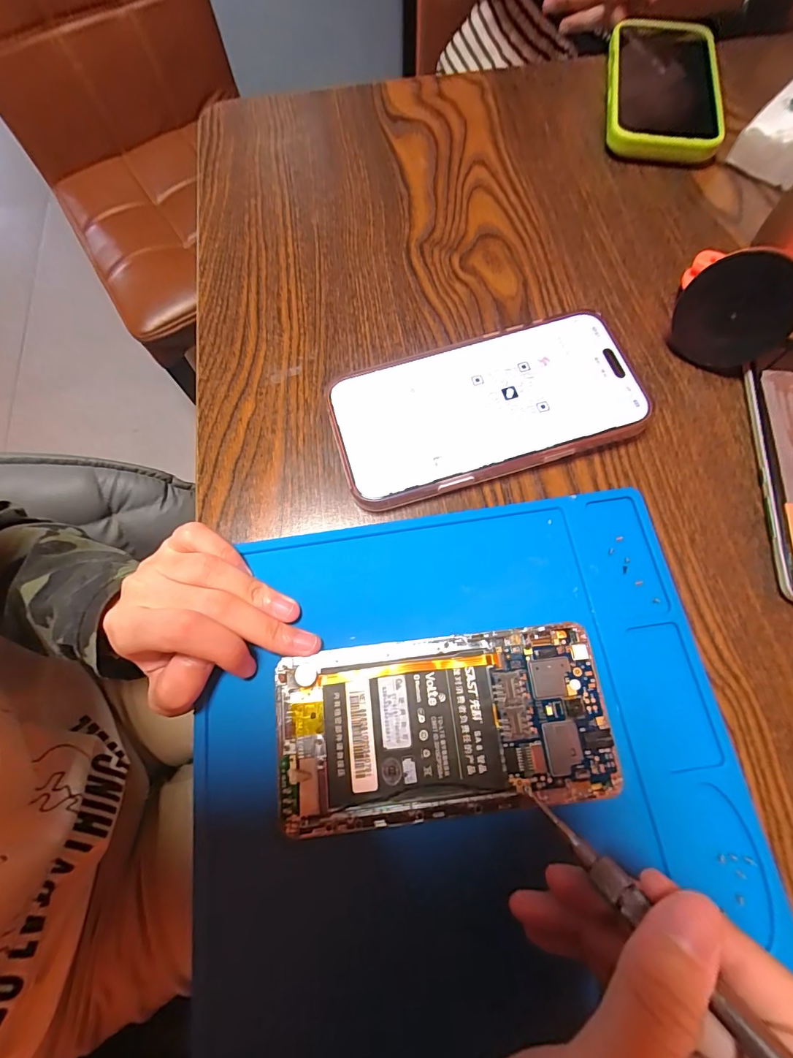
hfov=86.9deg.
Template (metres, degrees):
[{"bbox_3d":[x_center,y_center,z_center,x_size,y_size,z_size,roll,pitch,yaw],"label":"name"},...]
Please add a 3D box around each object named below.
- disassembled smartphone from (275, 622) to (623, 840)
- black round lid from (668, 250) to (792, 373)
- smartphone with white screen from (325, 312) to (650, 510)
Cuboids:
[{"bbox_3d":[0.019,0.083,0.180,0.139,0.004,0.070,-6,71,-1],"label":"disassembled smartphone"},{"bbox_3d":[0.180,-0.115,0.223,0.052,0.055,0.013,23,50,24],"label":"black round lid"},{"bbox_3d":[0.048,-0.067,0.229,0.162,0.016,0.080,-16,72,-4],"label":"smartphone with white screen"}]

